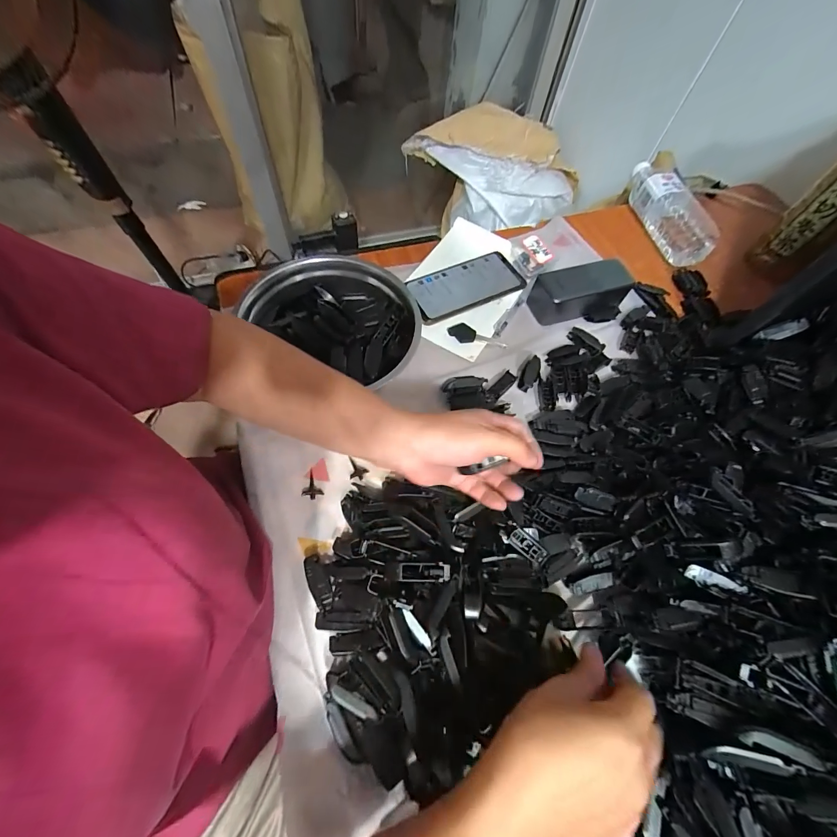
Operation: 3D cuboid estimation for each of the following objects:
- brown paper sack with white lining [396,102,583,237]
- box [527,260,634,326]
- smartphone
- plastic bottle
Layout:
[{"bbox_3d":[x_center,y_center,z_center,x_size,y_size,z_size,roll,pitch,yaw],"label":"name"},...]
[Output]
[{"bbox_3d":[0.211,-0.715,1.103,0.487,0.299,0.169,25,64,9],"label":"brown paper sack with white lining"},{"bbox_3d":[0.224,-0.176,0.506,0.129,0.046,0.059,-15,63,-9],"label":"box"},{"bbox_3d":[0.069,-0.187,0.517,0.162,0.008,0.075,-23,71,-13],"label":"smartphone"},{"bbox_3d":[0.399,-0.337,0.589,0.061,0.078,0.204,-18,73,-10],"label":"plastic bottle"}]

